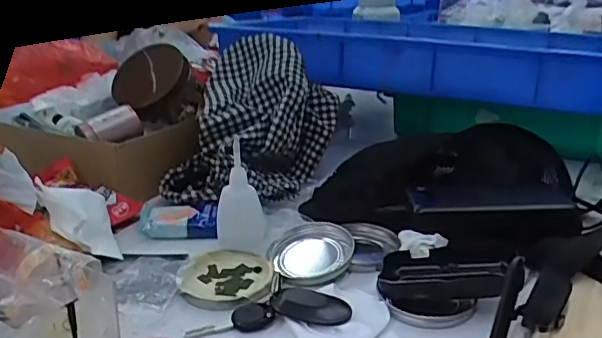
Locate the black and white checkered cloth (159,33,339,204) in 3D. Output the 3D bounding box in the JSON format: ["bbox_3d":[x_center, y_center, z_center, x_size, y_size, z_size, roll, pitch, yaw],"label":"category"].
[{"bbox_3d":[-0.055,-0.058,0.662,0.168,0.147,0.202,6,23,12],"label":"black and white checkered cloth"}]

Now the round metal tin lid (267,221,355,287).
[{"bbox_3d":[0.006,0.073,0.511,0.074,0.016,0.084,17,27,34],"label":"round metal tin lid"}]

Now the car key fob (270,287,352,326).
[{"bbox_3d":[0.007,0.106,0.443,0.062,0.011,0.039,5,22,8],"label":"car key fob"}]

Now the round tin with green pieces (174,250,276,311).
[{"bbox_3d":[-0.065,0.095,0.483,0.077,0.013,0.083,-4,23,-11],"label":"round tin with green pieces"}]

